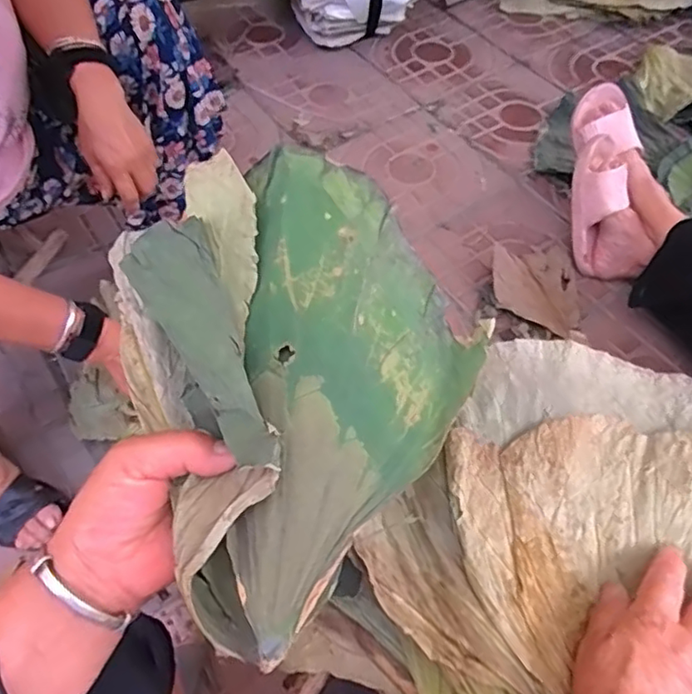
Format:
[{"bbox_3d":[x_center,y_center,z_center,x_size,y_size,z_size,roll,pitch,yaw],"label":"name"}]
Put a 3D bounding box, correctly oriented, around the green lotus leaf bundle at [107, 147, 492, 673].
[{"bbox_3d":[-0.043,-0.001,0.329,0.202,0.096,0.237,34,63,20],"label":"green lotus leaf bundle"}]

